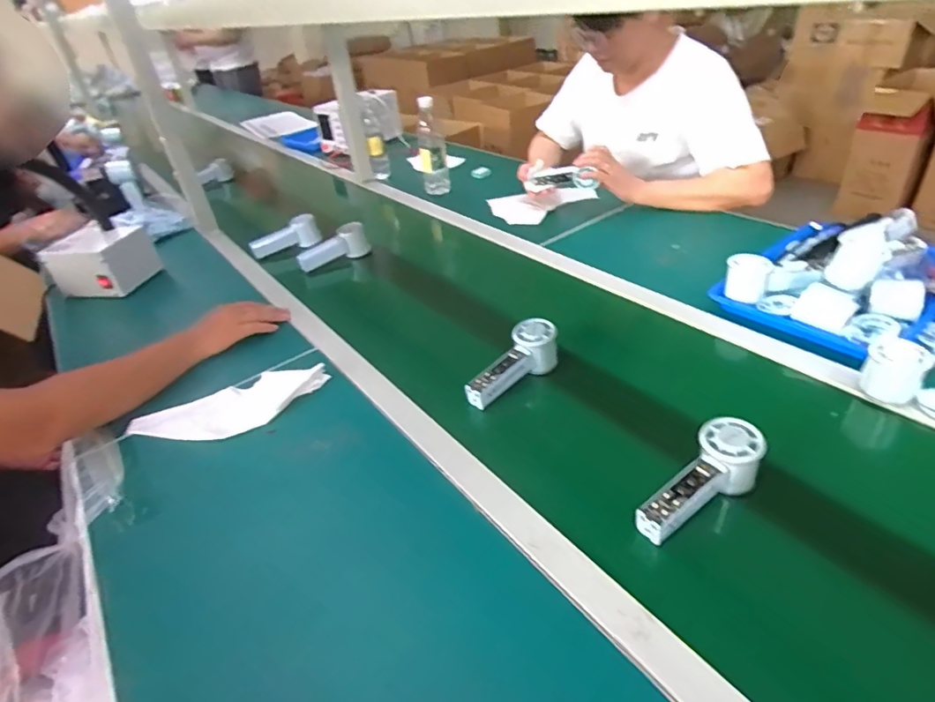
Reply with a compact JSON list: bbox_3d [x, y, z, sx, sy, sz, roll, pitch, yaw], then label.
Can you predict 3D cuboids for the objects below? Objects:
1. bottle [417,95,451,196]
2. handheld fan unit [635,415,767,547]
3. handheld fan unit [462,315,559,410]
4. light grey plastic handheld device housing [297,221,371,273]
[{"bbox_3d":[-0.089,-0.501,1.375,0.069,0.232,0.054,-9,35,-2],"label":"bottle"},{"bbox_3d":[0.230,0.135,0.552,0.158,0.054,0.060,-36,42,-14],"label":"handheld fan unit"},{"bbox_3d":[0.060,0.018,0.740,0.052,0.064,0.145,26,47,38],"label":"handheld fan unit"},{"bbox_3d":[-0.278,-0.215,1.133,0.151,0.066,0.061,-31,41,-29],"label":"light grey plastic handheld device housing"}]

